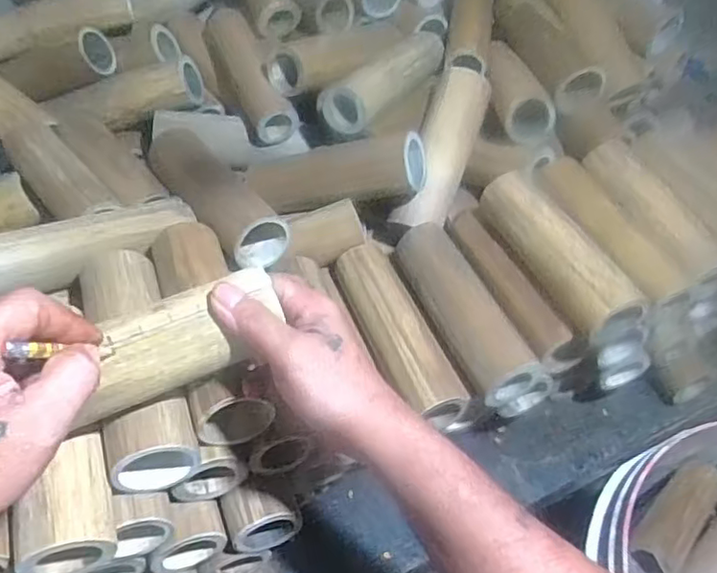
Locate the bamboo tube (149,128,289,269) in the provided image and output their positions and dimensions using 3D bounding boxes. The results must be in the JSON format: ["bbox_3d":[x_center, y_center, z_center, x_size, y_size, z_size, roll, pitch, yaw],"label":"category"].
[{"bbox_3d":[-0.133,-0.087,0.570,0.059,0.045,0.175,-29,55,-27],"label":"bamboo tube"}]

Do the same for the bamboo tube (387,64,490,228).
[{"bbox_3d":[0.088,-0.138,0.637,0.055,0.054,0.176,17,76,11],"label":"bamboo tube"}]

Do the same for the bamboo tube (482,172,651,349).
[{"bbox_3d":[0.176,-0.030,0.552,0.053,0.063,0.183,-17,50,-19],"label":"bamboo tube"}]

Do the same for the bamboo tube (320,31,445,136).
[{"bbox_3d":[0.035,-0.228,0.661,0.056,0.043,0.191,27,51,20],"label":"bamboo tube"}]

